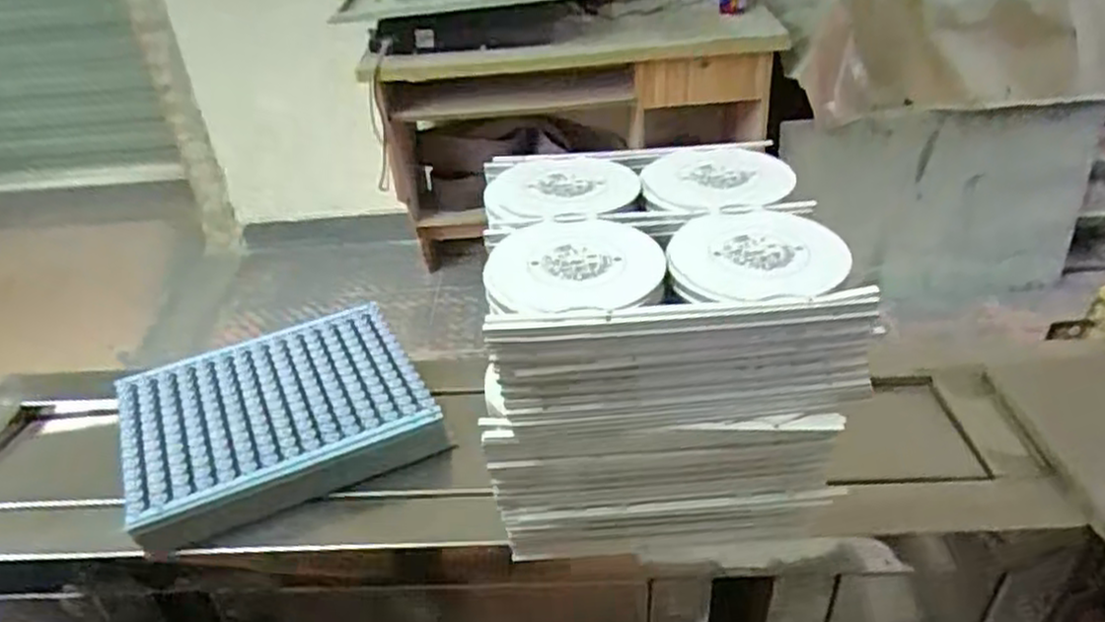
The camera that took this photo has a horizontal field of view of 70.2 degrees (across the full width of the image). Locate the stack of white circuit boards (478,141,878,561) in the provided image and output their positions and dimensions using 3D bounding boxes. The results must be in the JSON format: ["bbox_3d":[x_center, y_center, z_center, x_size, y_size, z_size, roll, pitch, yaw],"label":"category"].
[{"bbox_3d":[0.044,0.019,0.357,0.138,0.140,0.137,-3,35,0],"label":"stack of white circuit boards"}]

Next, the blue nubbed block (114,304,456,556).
[{"bbox_3d":[-0.150,0.057,0.427,0.150,0.027,0.116,-19,38,-21],"label":"blue nubbed block"}]

